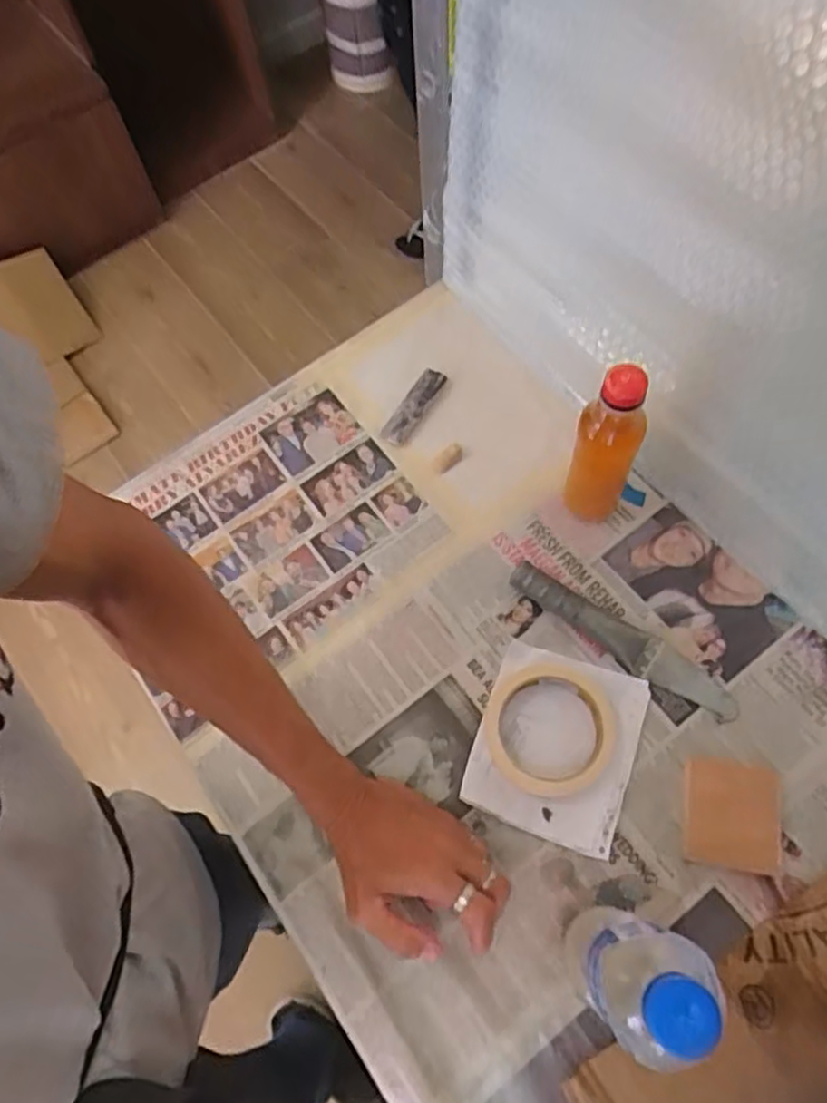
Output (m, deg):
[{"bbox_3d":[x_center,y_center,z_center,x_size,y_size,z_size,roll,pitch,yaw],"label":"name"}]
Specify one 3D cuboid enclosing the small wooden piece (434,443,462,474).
[{"bbox_3d":[0.033,-0.087,0.660,0.033,0.007,0.015,-40,69,-15],"label":"small wooden piece"}]

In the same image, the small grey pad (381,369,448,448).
[{"bbox_3d":[0.000,-0.142,0.686,0.028,0.008,0.087,27,69,15],"label":"small grey pad"}]

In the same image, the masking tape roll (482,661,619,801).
[{"bbox_3d":[0.106,0.138,0.548,0.098,0.012,0.099,-1,64,3],"label":"masking tape roll"}]

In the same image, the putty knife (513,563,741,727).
[{"bbox_3d":[0.172,0.069,0.573,0.201,0.024,0.034,34,71,17],"label":"putty knife"}]

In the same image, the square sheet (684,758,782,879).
[{"bbox_3d":[0.234,0.194,0.517,0.066,0.011,0.073,5,69,13],"label":"square sheet"}]

